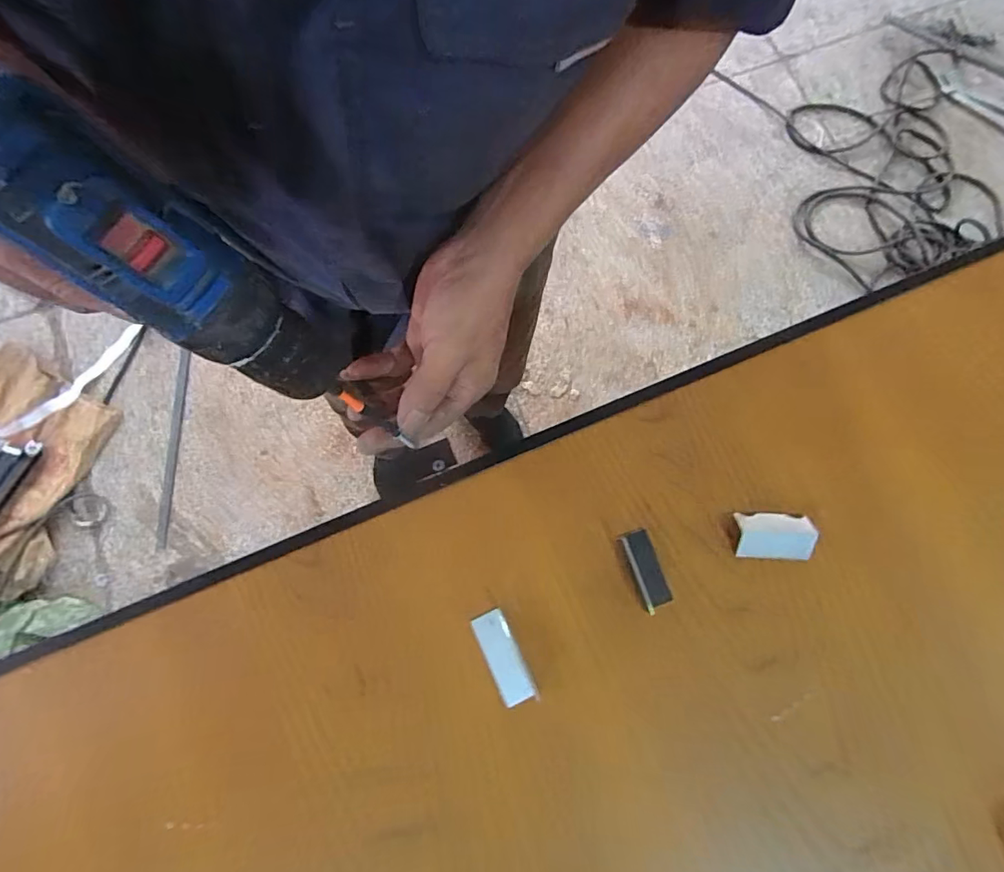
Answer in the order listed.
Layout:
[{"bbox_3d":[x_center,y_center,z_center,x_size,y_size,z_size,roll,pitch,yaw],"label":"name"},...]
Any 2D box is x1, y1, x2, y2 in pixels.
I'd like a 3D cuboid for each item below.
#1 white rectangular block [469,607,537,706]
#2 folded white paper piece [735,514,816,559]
[{"bbox_3d":[0.001,0.133,0.298,0.021,0.014,0.053,-25,77,-4],"label":"white rectangular block"},{"bbox_3d":[0.170,0.062,0.309,0.044,0.012,0.028,3,77,2],"label":"folded white paper piece"}]

